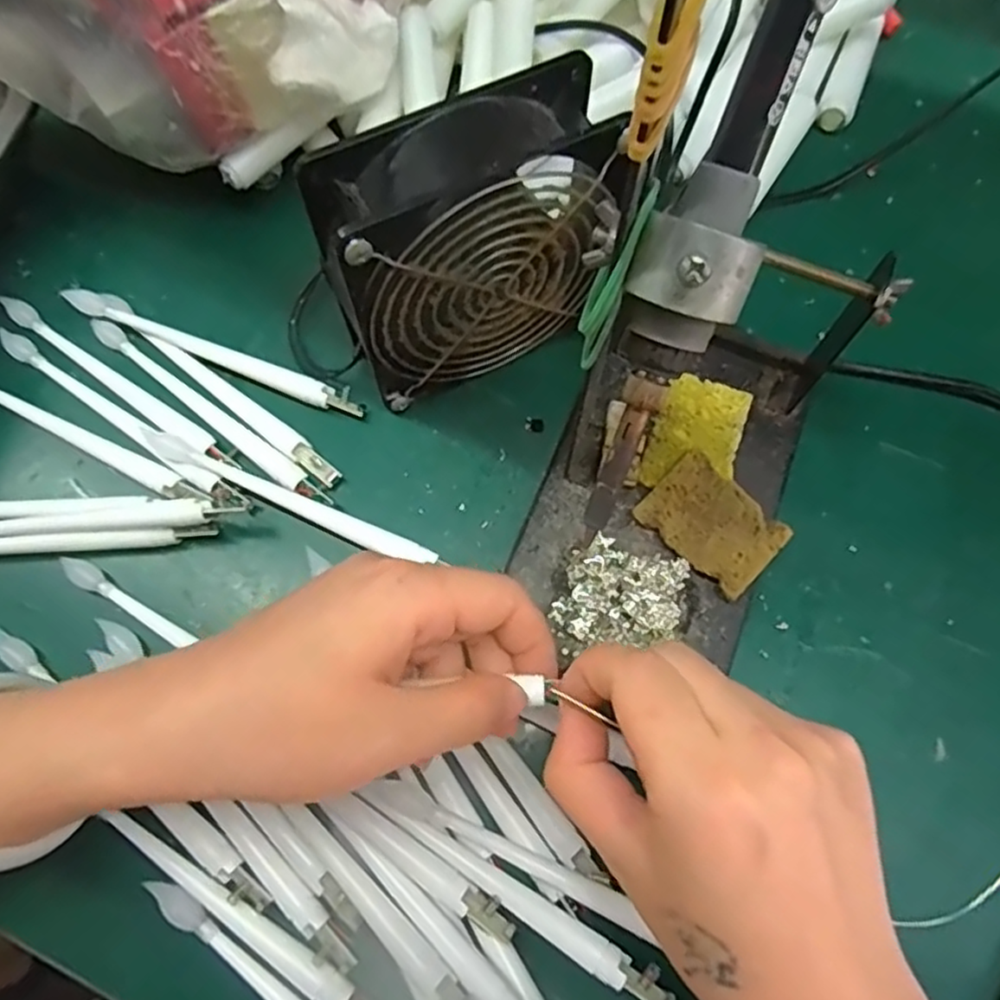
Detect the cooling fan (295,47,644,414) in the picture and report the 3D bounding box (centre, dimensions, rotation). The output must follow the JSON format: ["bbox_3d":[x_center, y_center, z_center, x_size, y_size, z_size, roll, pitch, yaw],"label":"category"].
[{"bbox_3d":[-0.013,-0.098,0.285,0.110,0.124,0.044,-22,72,-8],"label":"cooling fan"}]

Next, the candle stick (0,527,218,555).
[{"bbox_3d":[-0.205,0.019,0.298,0.150,0.008,0.010,-5,71,-2],"label":"candle stick"}]

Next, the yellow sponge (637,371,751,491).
[{"bbox_3d":[0.088,-0.028,0.310,0.038,0.006,0.057,20,72,7],"label":"yellow sponge"}]

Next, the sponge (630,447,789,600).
[{"bbox_3d":[0.090,0.011,0.294,0.039,0.013,0.055,-43,76,-13],"label":"sponge"}]

